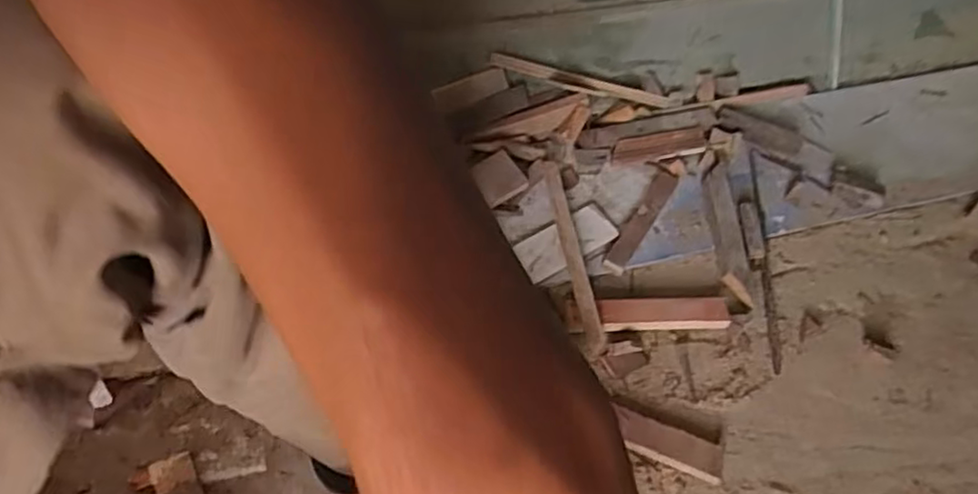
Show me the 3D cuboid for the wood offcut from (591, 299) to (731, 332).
[{"bbox_3d":[0.208,0.080,0.796,0.156,0.014,0.039,-2,56,-6],"label":"wood offcut"}]

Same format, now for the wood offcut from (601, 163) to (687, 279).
[{"bbox_3d":[0.203,-0.045,0.866,0.030,0.017,0.201,28,58,14],"label":"wood offcut"}]

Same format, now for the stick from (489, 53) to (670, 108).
[{"bbox_3d":[0.131,-0.229,0.933,0.269,0.014,0.024,8,54,-21],"label":"stick"}]

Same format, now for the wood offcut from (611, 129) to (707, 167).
[{"bbox_3d":[0.235,-0.137,0.926,0.138,0.010,0.039,-11,75,-10],"label":"wood offcut"}]

